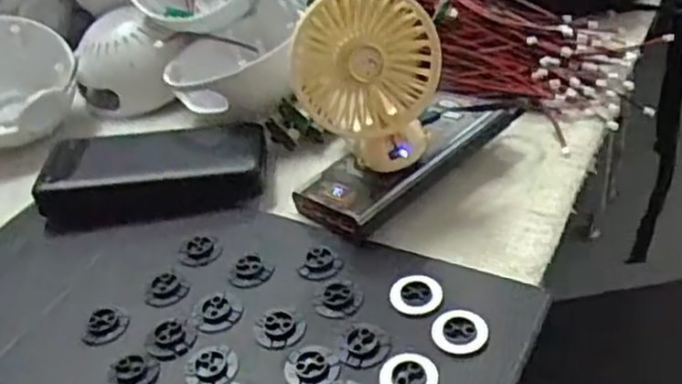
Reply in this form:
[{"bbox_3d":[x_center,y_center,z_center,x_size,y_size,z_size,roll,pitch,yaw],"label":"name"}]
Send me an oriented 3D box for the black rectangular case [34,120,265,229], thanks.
[{"bbox_3d":[-0.132,-0.013,0.514,0.150,0.032,0.075,-7,38,0],"label":"black rectangular case"}]

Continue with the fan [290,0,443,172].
[{"bbox_3d":[0.017,-0.067,0.436,0.088,0.104,0.045,-16,39,-9],"label":"fan"}]

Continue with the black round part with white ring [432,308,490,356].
[{"bbox_3d":[0.062,0.072,0.379,0.028,0.004,0.027,-4,38,3],"label":"black round part with white ring"}]

